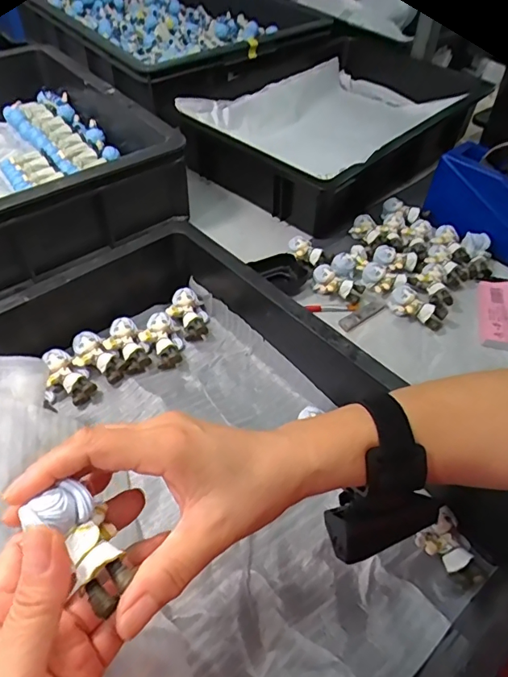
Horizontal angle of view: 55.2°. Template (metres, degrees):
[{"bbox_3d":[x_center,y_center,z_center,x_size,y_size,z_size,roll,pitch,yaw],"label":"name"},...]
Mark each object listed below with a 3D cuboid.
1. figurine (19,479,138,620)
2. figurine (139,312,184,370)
[{"bbox_3d":[-0.078,0.096,0.224,0.027,0.028,0.056,-33,75,-27],"label":"figurine"},{"bbox_3d":[-0.098,0.002,0.515,0.039,0.027,0.057,-16,51,-15],"label":"figurine"}]

